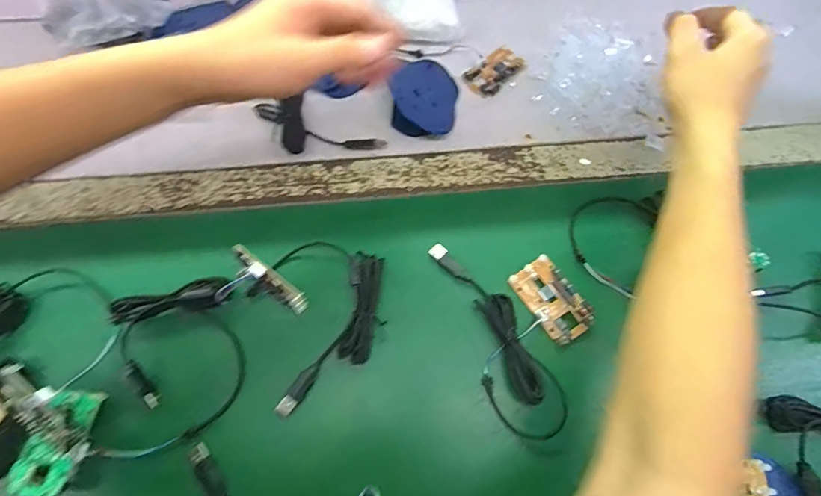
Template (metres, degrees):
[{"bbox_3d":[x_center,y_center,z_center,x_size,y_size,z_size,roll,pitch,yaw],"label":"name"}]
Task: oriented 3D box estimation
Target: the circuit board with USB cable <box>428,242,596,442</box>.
[{"bbox_3d":[0.106,0.066,0.383,0.111,0.018,0.185,-17,70,-8],"label":"circuit board with USB cable"}]

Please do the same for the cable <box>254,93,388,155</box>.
[{"bbox_3d":[-0.108,-0.129,0.464,0.150,0.013,0.063,34,73,9],"label":"cable"}]

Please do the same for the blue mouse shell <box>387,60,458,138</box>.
[{"bbox_3d":[0.016,-0.178,0.477,0.073,0.026,0.113,9,68,2],"label":"blue mouse shell"}]

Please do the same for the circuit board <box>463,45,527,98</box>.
[{"bbox_3d":[0.102,-0.211,0.501,0.076,0.006,0.044,-38,74,-15],"label":"circuit board"}]

